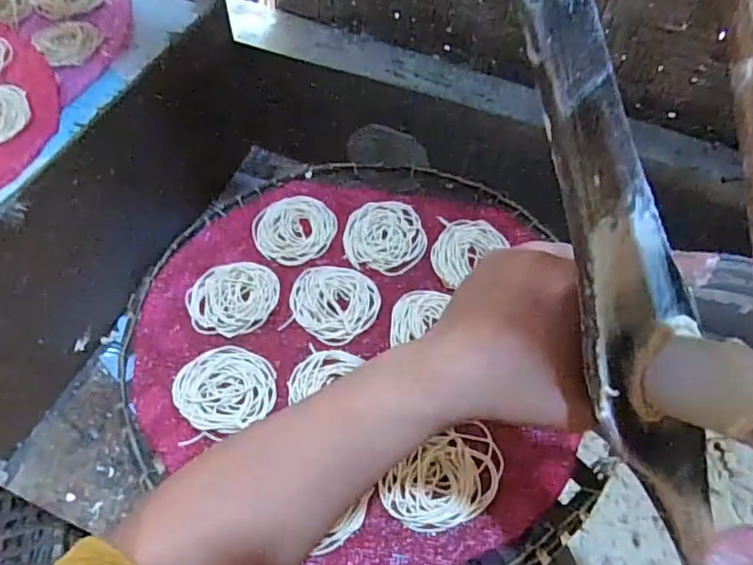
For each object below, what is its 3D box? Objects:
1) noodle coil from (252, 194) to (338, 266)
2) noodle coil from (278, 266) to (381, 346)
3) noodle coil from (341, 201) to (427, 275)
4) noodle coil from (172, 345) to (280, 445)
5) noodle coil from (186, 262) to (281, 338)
[{"bbox_3d":[-0.076,-0.050,0.511,0.075,0.004,0.074,1,57,-1],"label":"noodle coil"},{"bbox_3d":[-0.036,0.018,0.472,0.073,0.005,0.069,1,57,-1],"label":"noodle coil"},{"bbox_3d":[0.008,-0.044,0.511,0.072,0.004,0.075,1,57,-1],"label":"noodle coil"},{"bbox_3d":[-0.114,0.079,0.425,0.071,0.010,0.071,1,57,-1],"label":"noodle coil"},{"bbox_3d":[-0.120,0.011,0.468,0.070,0.004,0.070,1,57,-1],"label":"noodle coil"}]

